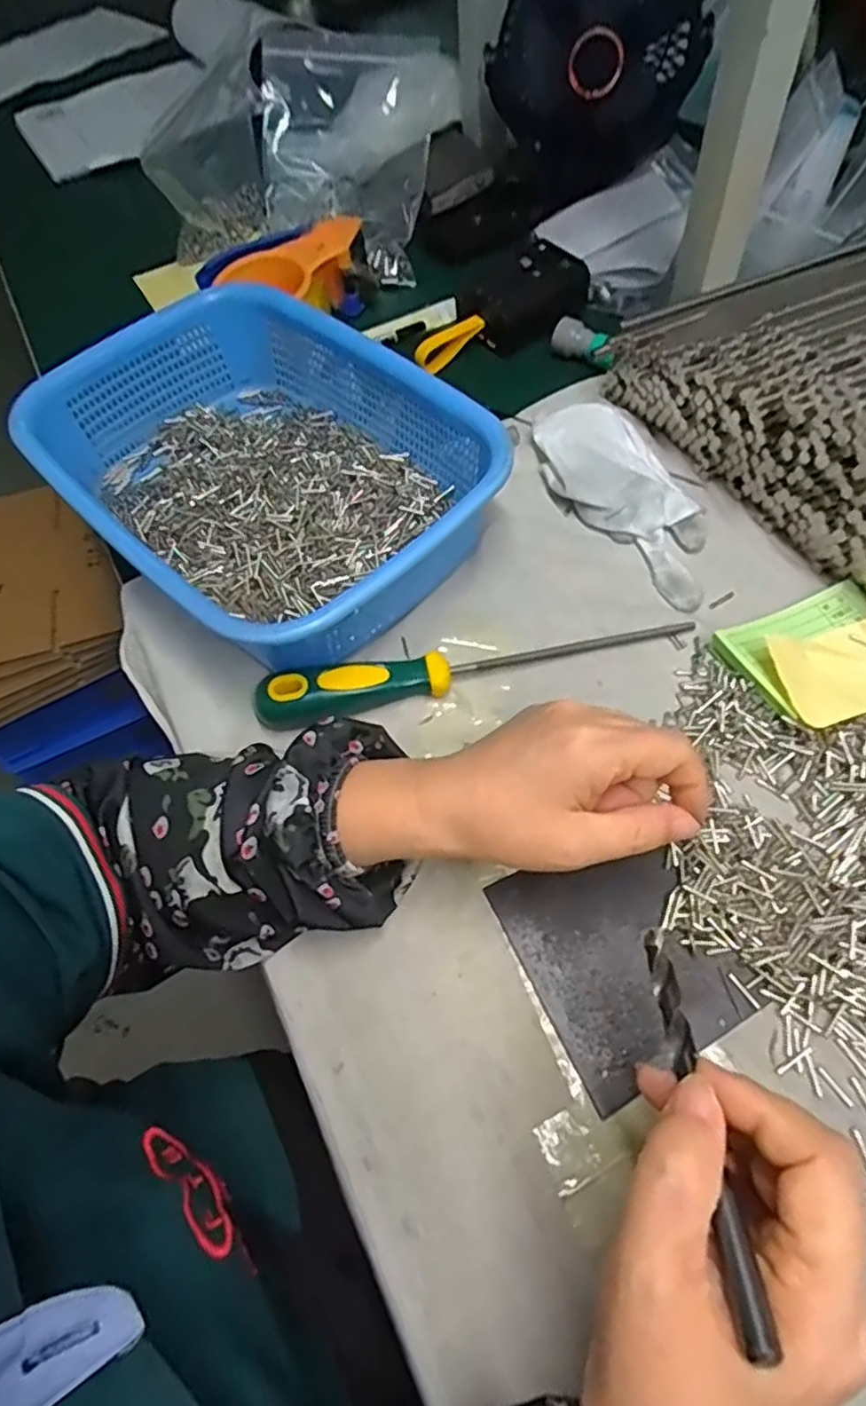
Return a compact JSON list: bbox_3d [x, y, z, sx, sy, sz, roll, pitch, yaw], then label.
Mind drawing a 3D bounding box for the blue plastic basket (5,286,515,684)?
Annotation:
[{"bbox_3d":[-0.102,-0.152,0.435,0.285,0.064,0.219,38,70,22],"label":"blue plastic basket"}]

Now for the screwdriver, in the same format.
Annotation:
[{"bbox_3d":[0.023,-0.025,0.389,0.246,0.019,0.026,-13,59,-8],"label":"screwdriver"}]

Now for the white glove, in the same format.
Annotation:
[{"bbox_3d":[0.126,-0.133,0.441,0.074,0.029,0.166,-21,62,-8],"label":"white glove"}]

